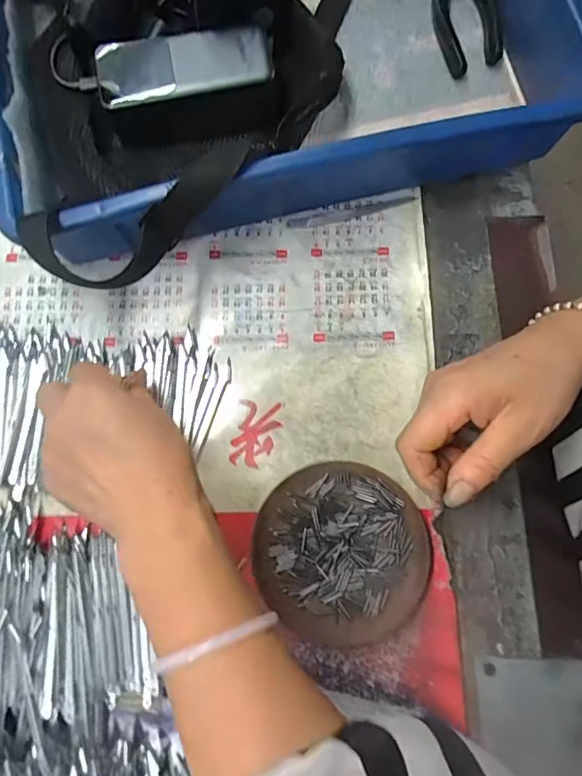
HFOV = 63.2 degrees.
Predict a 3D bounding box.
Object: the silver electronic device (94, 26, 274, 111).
[{"bbox_3d":[-0.080,-0.242,0.360,0.129,0.017,0.055,-8,78,-2],"label":"silver electronic device"}]

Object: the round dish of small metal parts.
[{"bbox_3d":[0.035,0.112,0.331,0.118,0.013,0.114,0,77,0],"label":"round dish of small metal parts"}]

